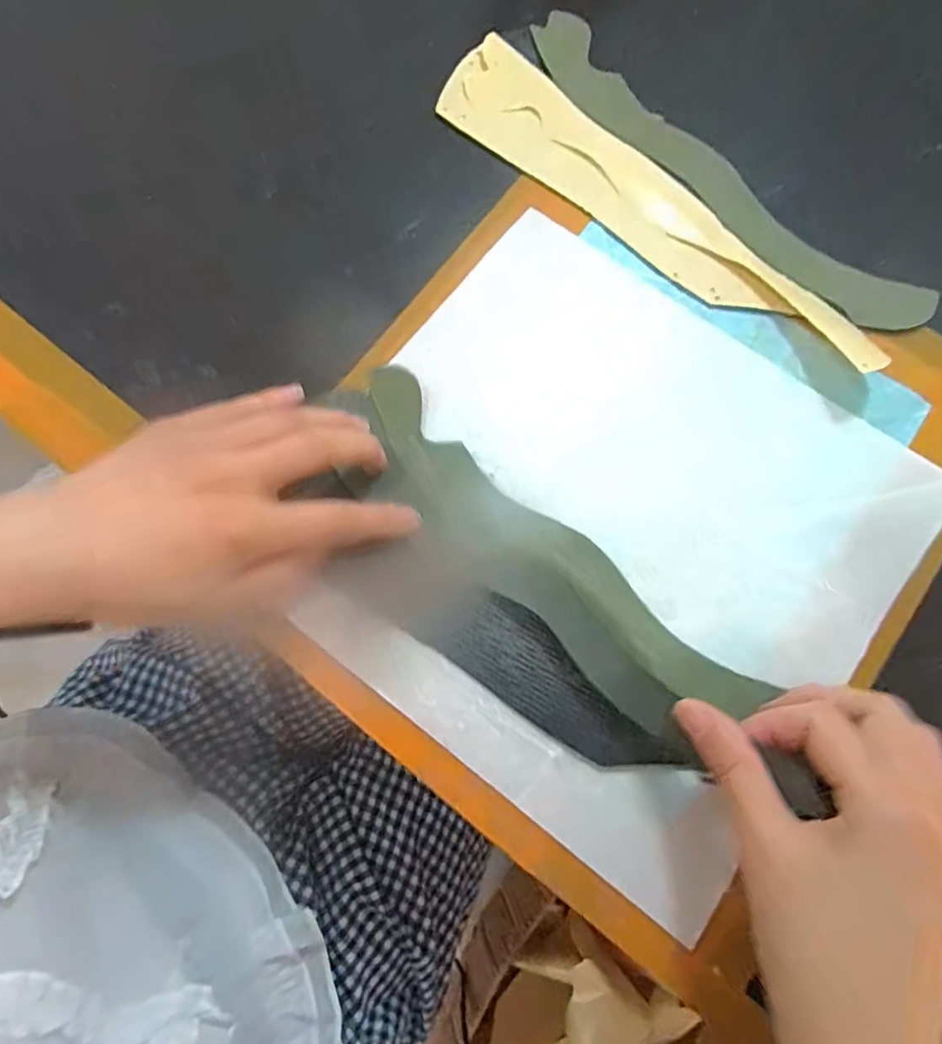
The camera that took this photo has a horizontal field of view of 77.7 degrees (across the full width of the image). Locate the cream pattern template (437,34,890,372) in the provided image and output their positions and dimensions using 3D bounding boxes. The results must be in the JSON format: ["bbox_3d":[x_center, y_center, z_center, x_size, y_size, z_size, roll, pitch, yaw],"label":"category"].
[{"bbox_3d":[0.096,-0.178,0.335,0.053,0.009,0.297,-43,81,-11],"label":"cream pattern template"}]

